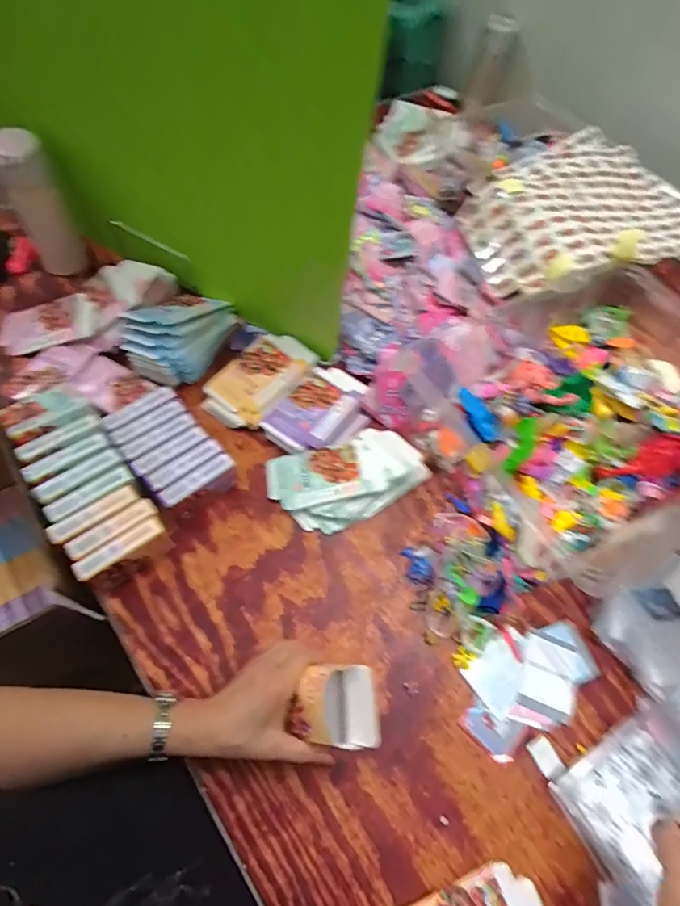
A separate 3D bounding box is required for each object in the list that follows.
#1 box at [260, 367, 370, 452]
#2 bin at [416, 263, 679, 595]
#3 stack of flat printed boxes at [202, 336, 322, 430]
[{"bbox_3d":[-0.031,-0.066,0.684,0.091,0.019,0.146,34,63,13],"label":"box"},{"bbox_3d":[0.358,-0.070,0.663,0.453,0.093,0.361,-31,68,-21],"label":"bin"},{"bbox_3d":[-0.118,-0.107,0.699,0.094,0.027,0.166,37,64,15],"label":"stack of flat printed boxes"}]

